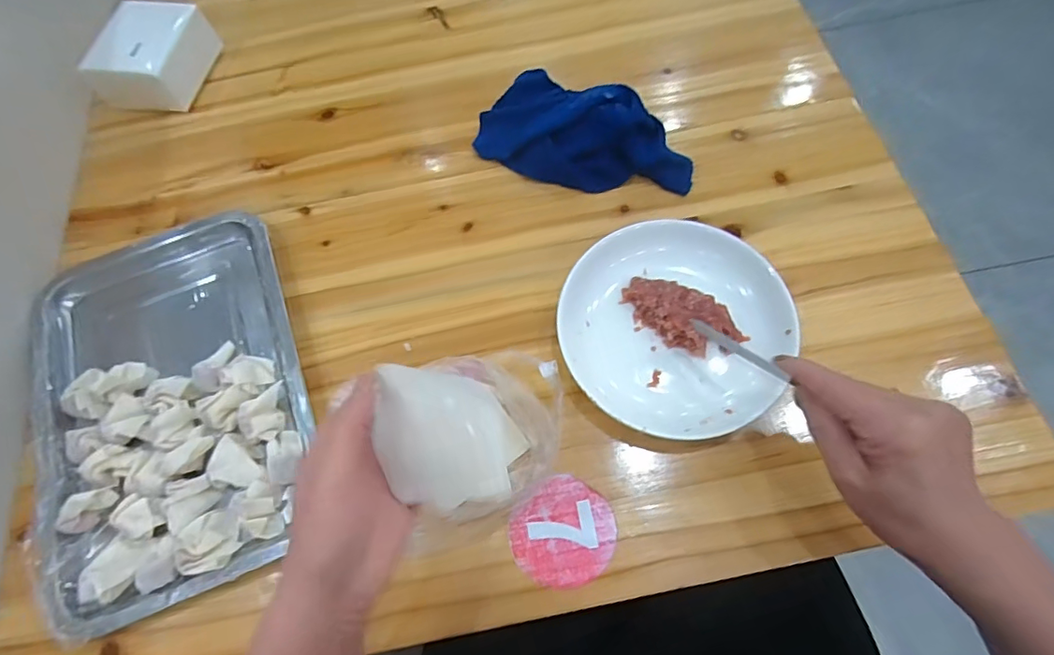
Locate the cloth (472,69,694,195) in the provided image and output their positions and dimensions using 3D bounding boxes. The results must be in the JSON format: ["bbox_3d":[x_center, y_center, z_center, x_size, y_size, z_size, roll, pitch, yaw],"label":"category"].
[{"bbox_3d":[0.053,-0.175,0.488,0.197,0.050,0.104,33,72,15],"label":"cloth"}]

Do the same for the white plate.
[{"bbox_3d":[0.114,0.002,0.412,0.168,0.040,0.164,-1,67,3],"label":"white plate"}]

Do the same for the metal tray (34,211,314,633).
[{"bbox_3d":[-0.285,0.053,0.421,0.202,0.026,0.306,-20,67,-6],"label":"metal tray"}]

